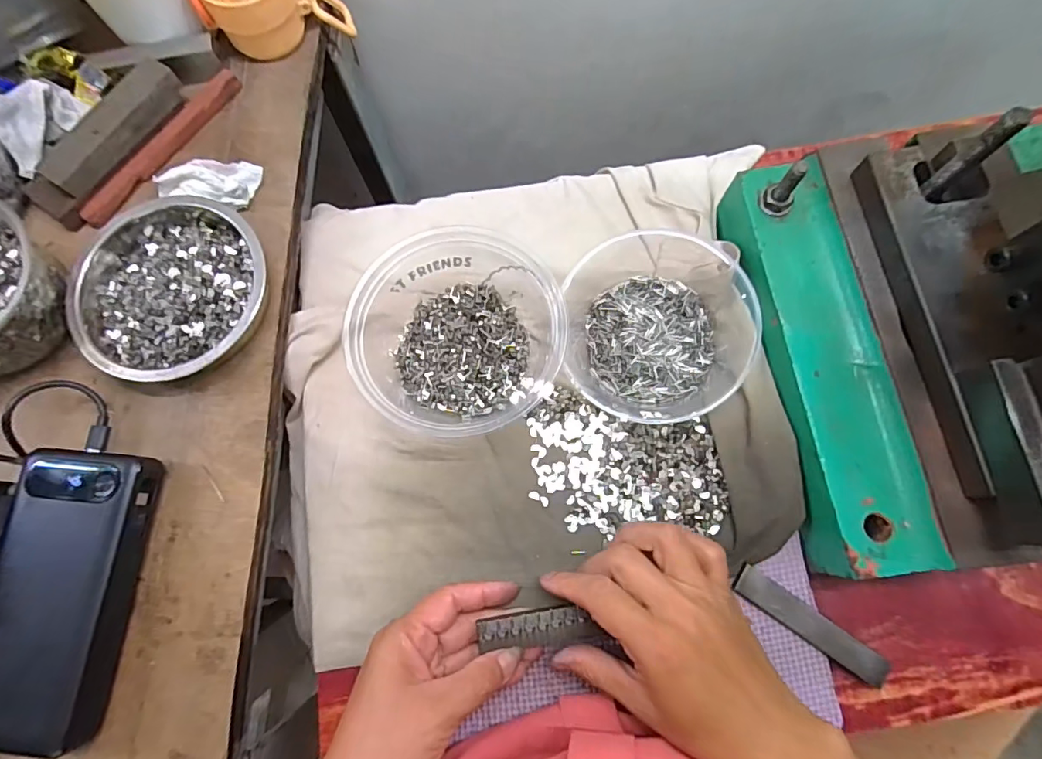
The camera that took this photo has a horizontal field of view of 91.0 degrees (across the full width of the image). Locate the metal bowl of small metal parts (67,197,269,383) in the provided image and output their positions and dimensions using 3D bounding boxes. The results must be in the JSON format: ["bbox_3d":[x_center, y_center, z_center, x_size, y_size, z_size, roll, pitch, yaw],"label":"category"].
[{"bbox_3d":[-0.225,-0.061,0.332,0.118,0.031,0.124,0,77,-1],"label":"metal bowl of small metal parts"}]

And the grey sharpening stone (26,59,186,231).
[{"bbox_3d":[-0.290,-0.168,0.357,0.035,0.025,0.126,33,78,6],"label":"grey sharpening stone"}]

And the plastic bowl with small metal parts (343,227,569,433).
[{"bbox_3d":[-0.043,-0.039,0.351,0.127,0.061,0.151,6,77,0],"label":"plastic bowl with small metal parts"}]

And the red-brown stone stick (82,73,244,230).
[{"bbox_3d":[-0.258,-0.169,0.368,0.016,0.008,0.146,33,78,6],"label":"red-brown stone stick"}]

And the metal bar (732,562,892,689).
[{"bbox_3d":[0.175,0.147,0.306,0.098,0.008,0.018,36,79,7],"label":"metal bar"}]

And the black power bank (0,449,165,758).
[{"bbox_3d":[-0.264,0.121,0.292,0.073,0.025,0.155,5,77,0],"label":"black power bank"}]

